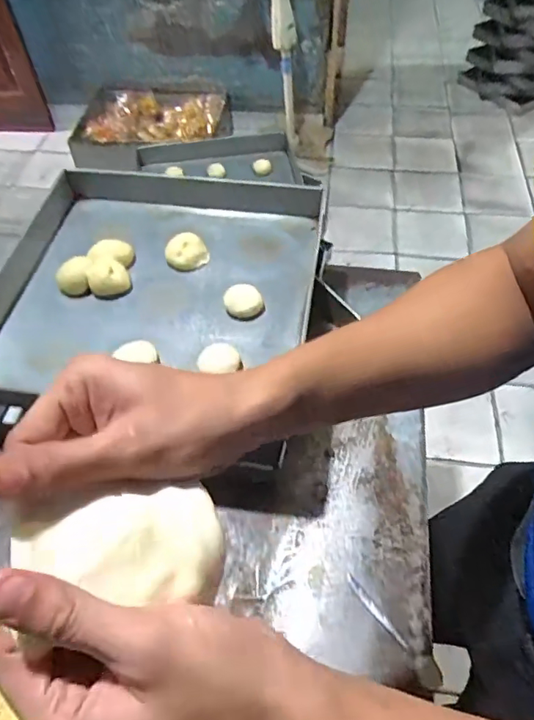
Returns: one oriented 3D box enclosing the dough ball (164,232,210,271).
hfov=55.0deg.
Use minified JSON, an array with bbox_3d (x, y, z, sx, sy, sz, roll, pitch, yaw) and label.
[{"bbox_3d":[-0.128,-0.172,0.812,0.063,0.033,0.050,-18,55,-11],"label":"dough ball"}]

